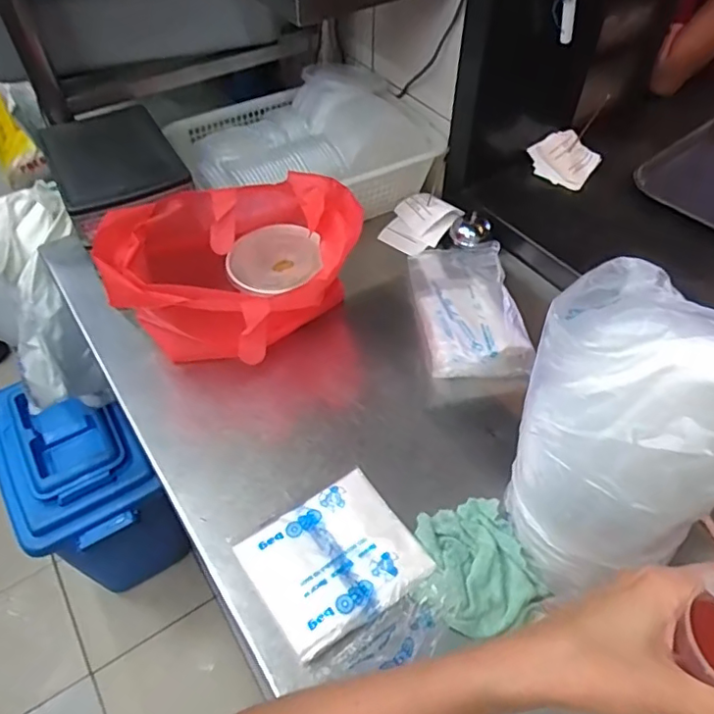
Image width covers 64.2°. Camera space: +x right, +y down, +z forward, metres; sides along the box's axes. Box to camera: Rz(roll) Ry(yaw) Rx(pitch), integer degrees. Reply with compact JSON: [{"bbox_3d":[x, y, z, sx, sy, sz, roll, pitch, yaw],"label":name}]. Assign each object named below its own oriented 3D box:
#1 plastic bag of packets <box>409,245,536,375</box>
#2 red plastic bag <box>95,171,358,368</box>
[{"bbox_3d":[0.148,-0.069,0.771,0.126,0.040,0.221,-6,49,0],"label":"plastic bag of packets"},{"bbox_3d":[-0.145,-0.107,0.701,0.264,0.170,0.198,-36,59,-26],"label":"red plastic bag"}]

